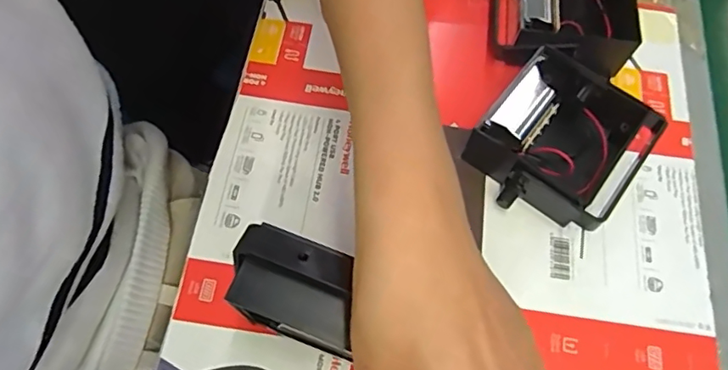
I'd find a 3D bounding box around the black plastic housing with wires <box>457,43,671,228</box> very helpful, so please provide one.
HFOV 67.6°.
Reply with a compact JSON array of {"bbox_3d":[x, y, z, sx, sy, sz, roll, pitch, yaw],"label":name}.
[{"bbox_3d":[0.127,-0.027,0.352,0.100,0.040,0.101,35,68,14],"label":"black plastic housing with wires"}]

